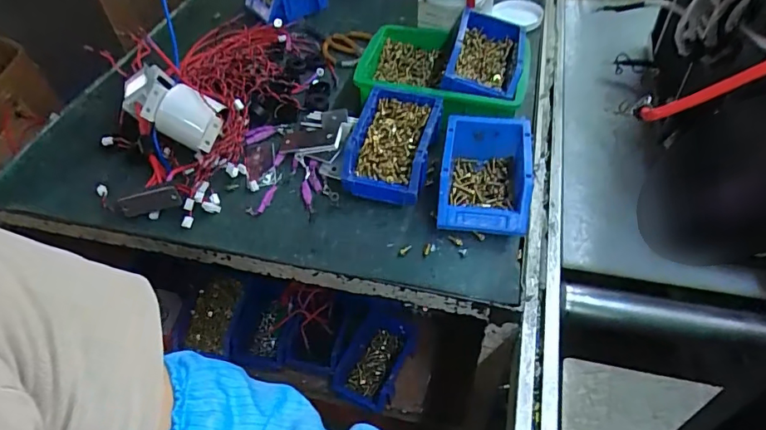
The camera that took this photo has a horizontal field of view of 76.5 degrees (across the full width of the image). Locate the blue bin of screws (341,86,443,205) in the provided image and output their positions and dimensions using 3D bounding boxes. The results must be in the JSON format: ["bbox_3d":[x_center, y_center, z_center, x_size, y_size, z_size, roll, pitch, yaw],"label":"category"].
[{"bbox_3d":[0.015,-0.095,0.682,0.110,0.078,0.169,10,51,13],"label":"blue bin of screws"}]

